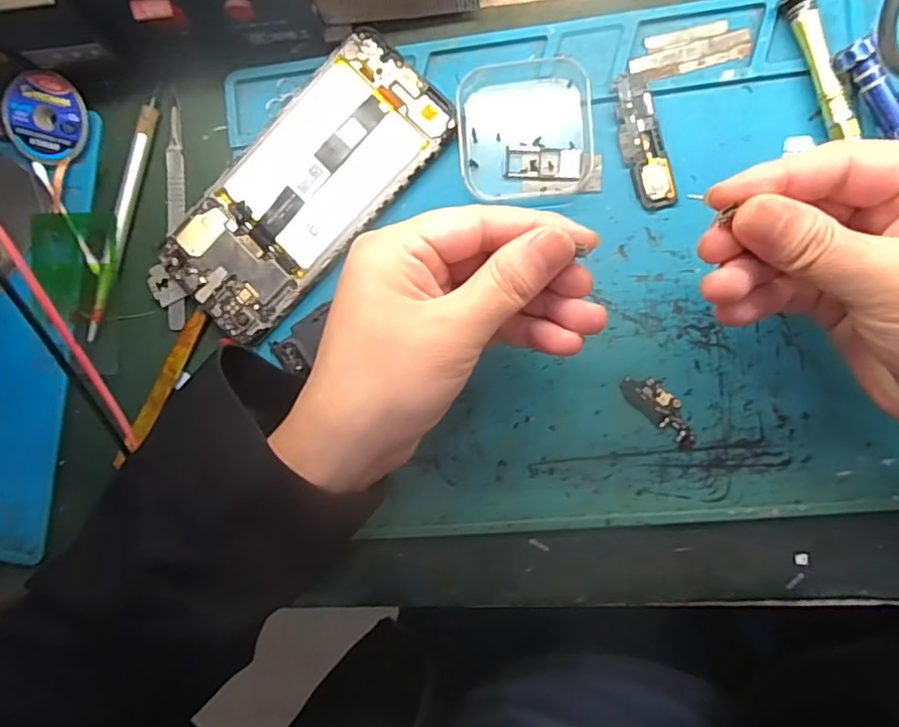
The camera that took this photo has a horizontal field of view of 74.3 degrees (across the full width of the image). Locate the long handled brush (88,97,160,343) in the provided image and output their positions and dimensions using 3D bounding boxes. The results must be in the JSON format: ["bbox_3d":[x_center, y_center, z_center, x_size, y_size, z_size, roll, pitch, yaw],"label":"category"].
[{"bbox_3d":[-0.175,-0.076,0.315,0.010,0.005,0.129,14,91,7],"label":"long handled brush"}]

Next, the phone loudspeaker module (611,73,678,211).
[{"bbox_3d":[0.093,-0.107,0.287,0.019,0.004,0.065,-14,88,6],"label":"phone loudspeaker module"}]

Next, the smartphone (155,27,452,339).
[{"bbox_3d":[-0.075,-0.083,0.300,0.169,0.012,0.073,-45,85,4],"label":"smartphone"}]

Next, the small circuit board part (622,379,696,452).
[{"bbox_3d":[0.102,0.022,0.284,0.044,0.004,0.016,43,94,5],"label":"small circuit board part"}]

